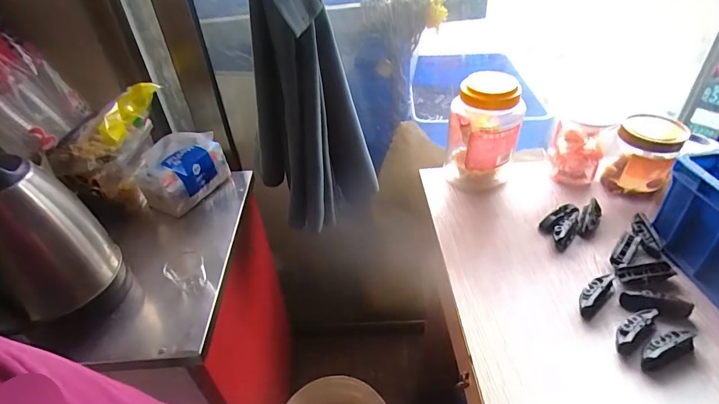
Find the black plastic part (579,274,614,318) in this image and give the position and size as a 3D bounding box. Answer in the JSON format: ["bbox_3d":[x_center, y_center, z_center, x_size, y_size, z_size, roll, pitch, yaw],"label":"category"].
[{"bbox_3d":[0.282,0.107,0.478,0.071,0.016,0.023,-33,47,-30],"label":"black plastic part"}]

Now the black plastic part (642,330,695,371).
[{"bbox_3d":[0.323,0.153,0.423,0.066,0.021,0.021,-14,40,-12],"label":"black plastic part"}]

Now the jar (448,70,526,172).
[{"bbox_3d":[0.194,-0.121,0.631,0.102,0.139,0.087,2,40,8],"label":"jar"}]

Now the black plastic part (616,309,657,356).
[{"bbox_3d":[0.303,0.139,0.440,0.066,0.019,0.027,-27,44,-25],"label":"black plastic part"}]

